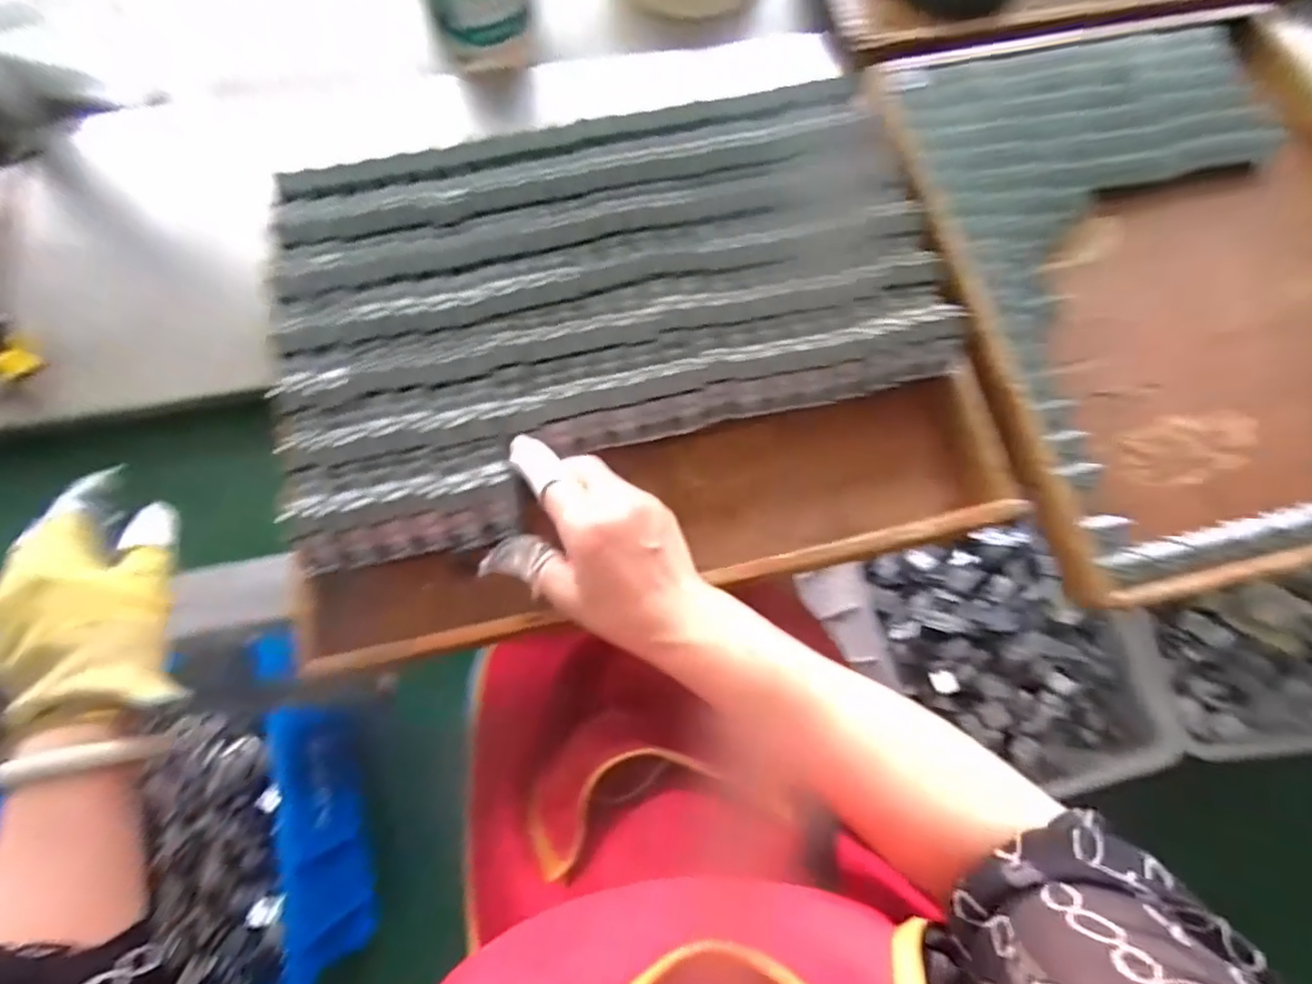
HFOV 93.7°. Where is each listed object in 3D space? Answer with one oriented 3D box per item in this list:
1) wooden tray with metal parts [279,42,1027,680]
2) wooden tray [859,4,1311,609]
[{"bbox_3d":[-0.023,-0.119,0.476,0.488,0.087,0.398,-12,72,-4],"label":"wooden tray with metal parts"},{"bbox_3d":[0.426,-0.194,0.503,0.385,0.059,0.508,-11,72,-4],"label":"wooden tray"}]

